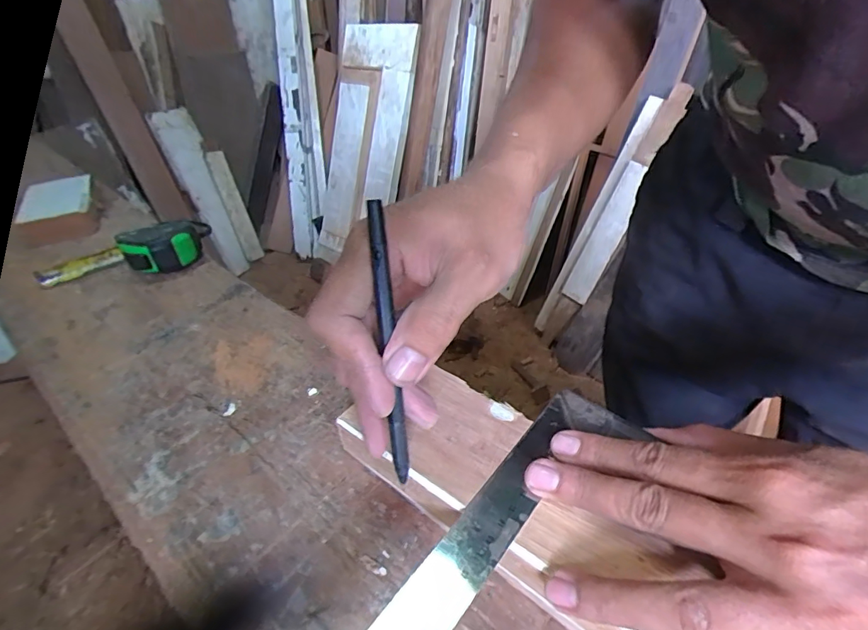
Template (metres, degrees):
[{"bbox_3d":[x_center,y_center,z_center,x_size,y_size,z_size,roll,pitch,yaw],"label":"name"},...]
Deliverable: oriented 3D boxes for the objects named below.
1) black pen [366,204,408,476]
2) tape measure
[{"bbox_3d":[-0.021,0.017,0.212,0.007,0.135,0.010,-5,15,-2],"label":"black pen"},{"bbox_3d":[-0.360,-0.076,0.544,0.174,0.044,0.086,-8,40,-6],"label":"tape measure"}]

